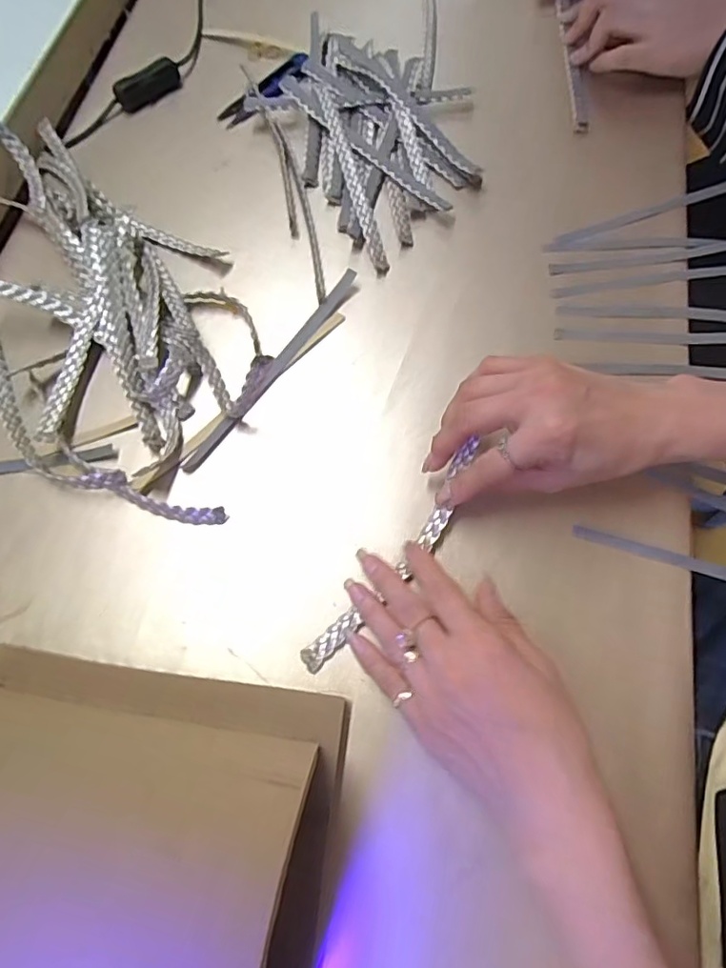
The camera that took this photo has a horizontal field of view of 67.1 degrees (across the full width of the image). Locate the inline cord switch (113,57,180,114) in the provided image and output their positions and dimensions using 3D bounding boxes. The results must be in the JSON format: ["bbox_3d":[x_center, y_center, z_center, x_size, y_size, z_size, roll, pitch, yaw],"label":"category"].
[{"bbox_3d":[-0.192,-0.357,0.488,0.060,0.015,0.022,-37,73,-11],"label":"inline cord switch"}]

